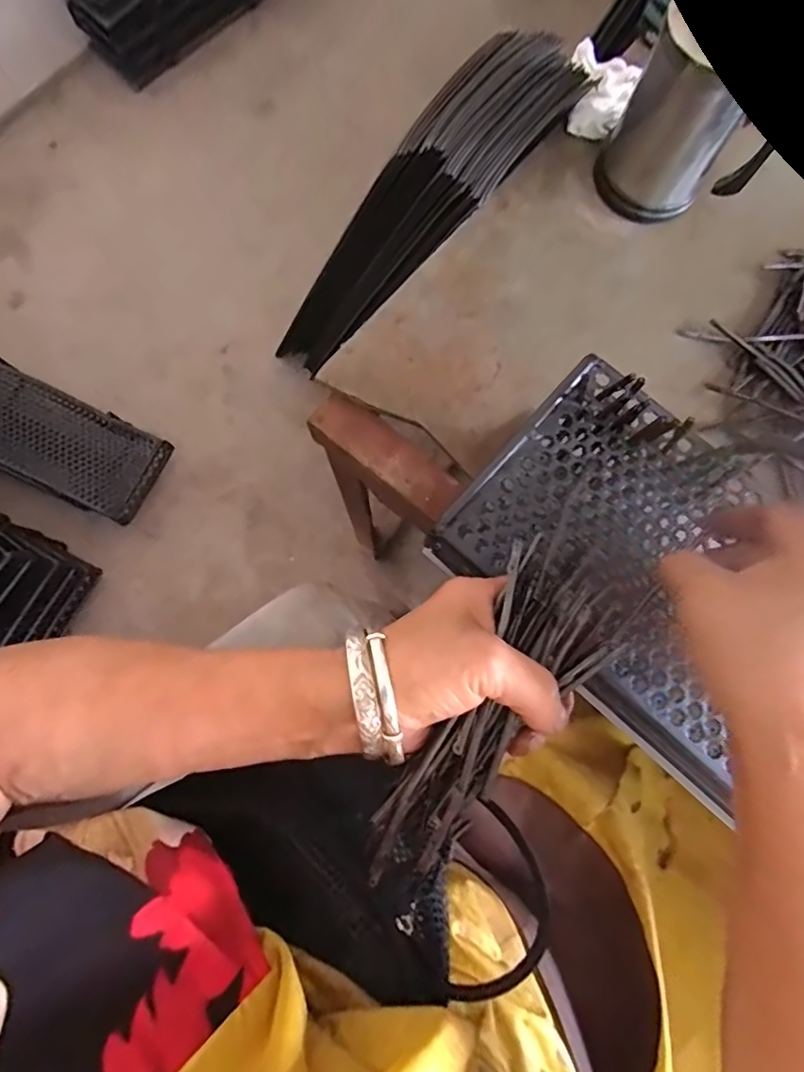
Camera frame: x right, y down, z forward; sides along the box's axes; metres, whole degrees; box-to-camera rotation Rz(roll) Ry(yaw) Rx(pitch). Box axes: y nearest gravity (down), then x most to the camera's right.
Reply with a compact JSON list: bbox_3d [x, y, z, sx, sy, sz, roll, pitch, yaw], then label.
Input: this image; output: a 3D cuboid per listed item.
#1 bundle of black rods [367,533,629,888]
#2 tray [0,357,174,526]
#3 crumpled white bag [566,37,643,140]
[{"bbox_3d":[0.042,0.084,0.247,0.065,0.031,0.163,36,80,5],"label":"bundle of black rods"},{"bbox_3d":[-0.682,-0.208,0.875,0.602,0.053,0.157,26,89,-6],"label":"tray"},{"bbox_3d":[0.157,-0.359,0.429,0.053,0.028,0.062,18,79,2],"label":"crumpled white bag"}]

